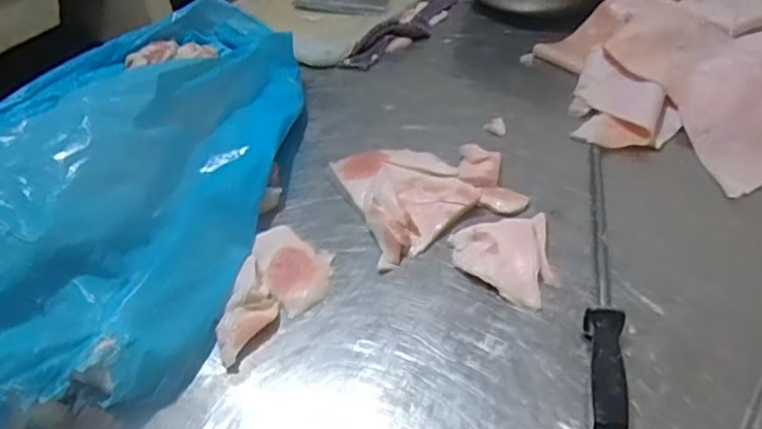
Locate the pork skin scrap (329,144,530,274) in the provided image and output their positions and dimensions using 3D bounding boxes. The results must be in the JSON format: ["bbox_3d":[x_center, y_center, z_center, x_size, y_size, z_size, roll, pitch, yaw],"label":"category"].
[{"bbox_3d":[0.057,-0.034,0.749,0.188,0.027,0.181,-17,44,-12],"label":"pork skin scrap"}]

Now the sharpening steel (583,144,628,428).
[{"bbox_3d":[0.222,0.049,0.628,0.031,0.037,0.394,4,44,11],"label":"sharpening steel"}]

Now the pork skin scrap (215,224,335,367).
[{"bbox_3d":[-0.111,0.079,0.647,0.092,0.027,0.172,7,45,14],"label":"pork skin scrap"}]

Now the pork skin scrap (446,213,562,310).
[{"bbox_3d":[0.133,0.046,0.651,0.106,0.023,0.112,-7,43,0],"label":"pork skin scrap"}]

